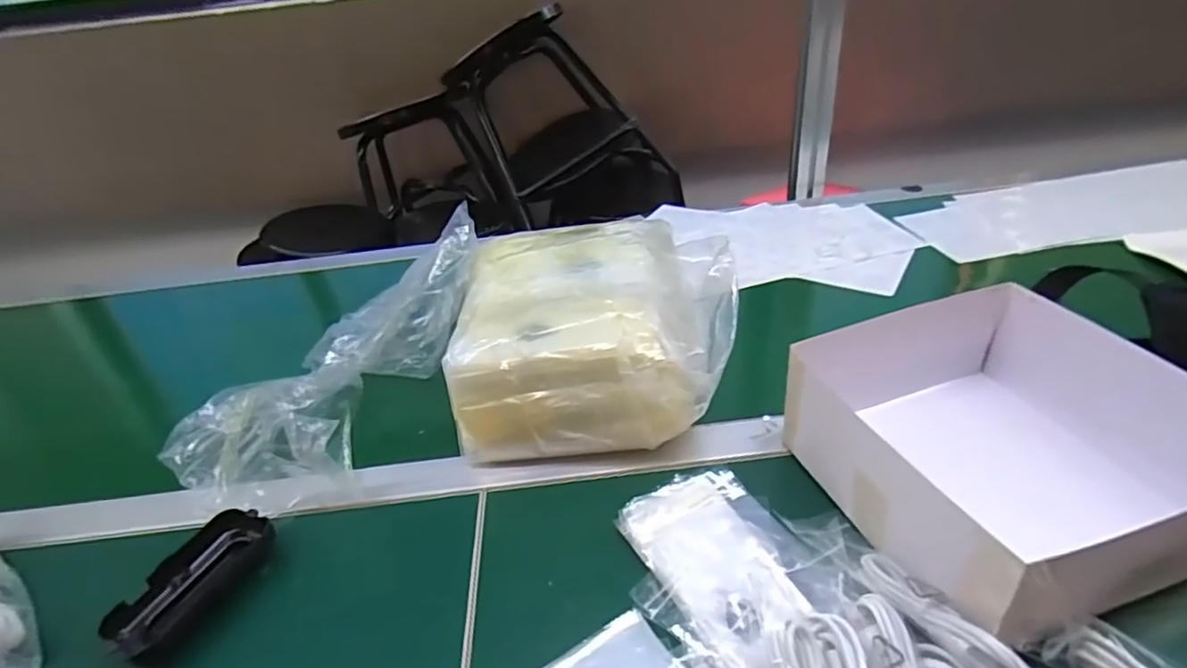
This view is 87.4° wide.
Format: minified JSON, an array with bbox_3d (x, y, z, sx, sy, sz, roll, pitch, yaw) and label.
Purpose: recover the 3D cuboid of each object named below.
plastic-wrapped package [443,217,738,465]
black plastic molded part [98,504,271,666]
[{"bbox_3d":[0.002,-0.007,0.559,0.227,0.123,0.221,-4,34,4],"label":"plastic-wrapped package"},{"bbox_3d":[-0.282,0.170,0.433,0.050,0.020,0.106,9,37,22],"label":"black plastic molded part"}]

